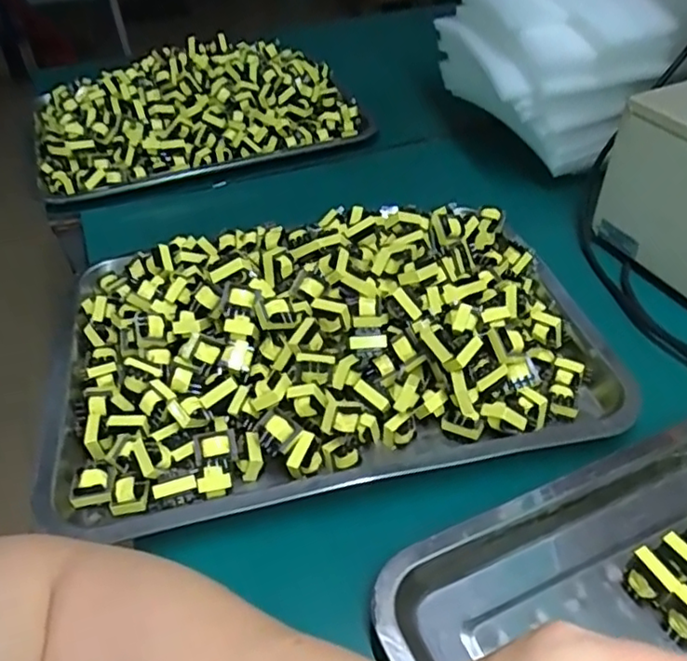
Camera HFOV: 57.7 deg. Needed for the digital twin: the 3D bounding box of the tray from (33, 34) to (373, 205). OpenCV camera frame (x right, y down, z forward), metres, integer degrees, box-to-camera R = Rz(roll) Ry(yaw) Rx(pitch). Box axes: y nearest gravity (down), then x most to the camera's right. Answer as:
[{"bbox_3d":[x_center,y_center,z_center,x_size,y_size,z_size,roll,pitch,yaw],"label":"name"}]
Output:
[{"bbox_3d":[-0.179,-0.270,0.728,0.360,0.074,0.230,-17,45,-14],"label":"tray"}]

